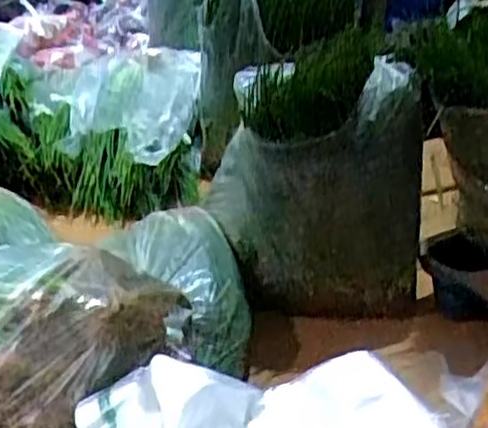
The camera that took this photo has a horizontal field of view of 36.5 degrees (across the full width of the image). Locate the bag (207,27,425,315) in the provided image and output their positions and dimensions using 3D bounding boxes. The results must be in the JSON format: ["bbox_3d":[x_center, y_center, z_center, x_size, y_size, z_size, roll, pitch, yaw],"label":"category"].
[{"bbox_3d":[0.141,-0.049,1.376,0.369,0.481,0.213,-5,27,-10],"label":"bag"}]

